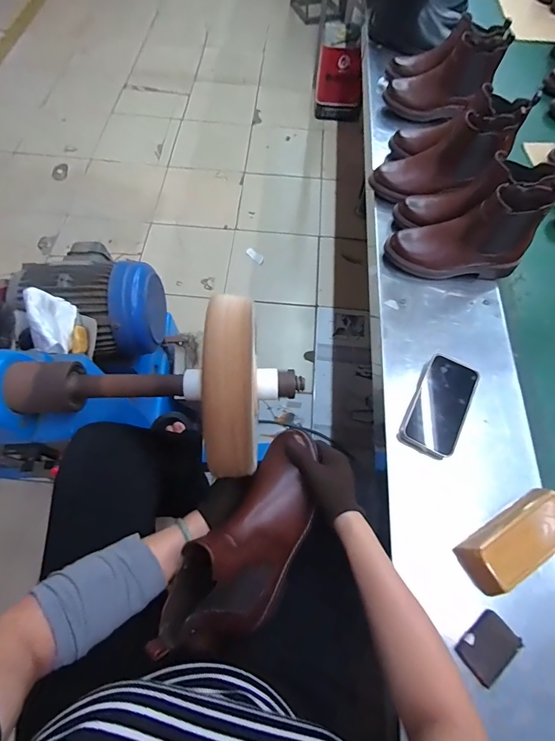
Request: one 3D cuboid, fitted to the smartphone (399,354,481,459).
[{"bbox_3d":[0.260,0.054,0.589,0.082,0.019,0.160,26,69,8],"label":"smartphone"}]

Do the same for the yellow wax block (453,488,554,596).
[{"bbox_3d":[0.319,0.224,0.492,0.154,0.054,0.065,-26,68,-14],"label":"yellow wax block"}]

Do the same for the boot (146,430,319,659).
[{"bbox_3d":[-0.046,0.200,0.482,0.095,0.170,0.269,5,72,44],"label":"boot"}]

